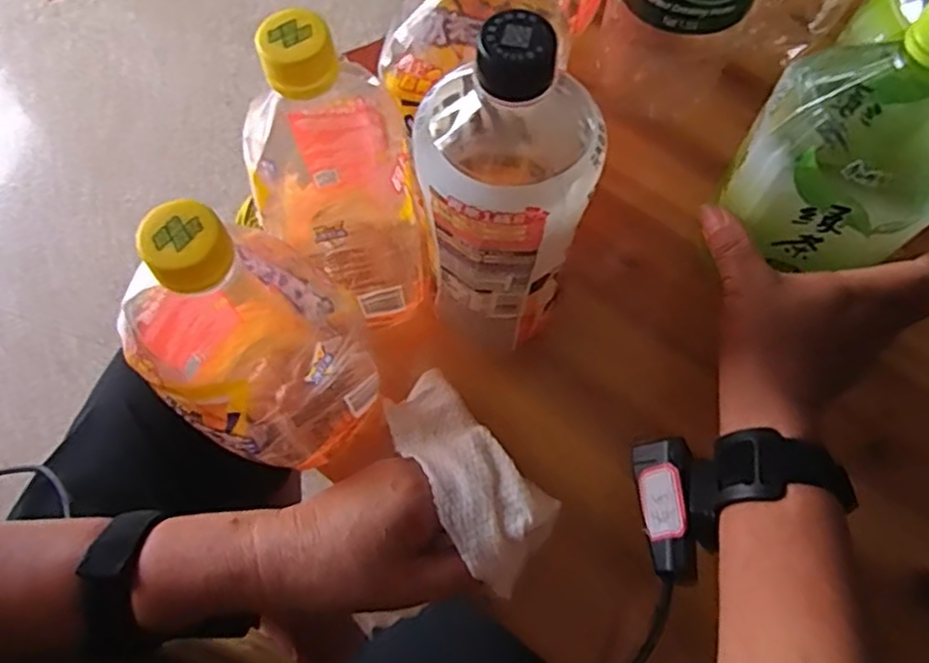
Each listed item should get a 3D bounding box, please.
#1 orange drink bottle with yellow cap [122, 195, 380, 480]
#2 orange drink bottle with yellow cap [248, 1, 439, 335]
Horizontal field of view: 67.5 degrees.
[{"bbox_3d":[-0.105,0.002,0.334,0.106,0.197,0.087,35,72,12],"label":"orange drink bottle with yellow cap"},{"bbox_3d":[-0.067,-0.078,0.365,0.074,0.201,0.104,-18,70,-7],"label":"orange drink bottle with yellow cap"}]

